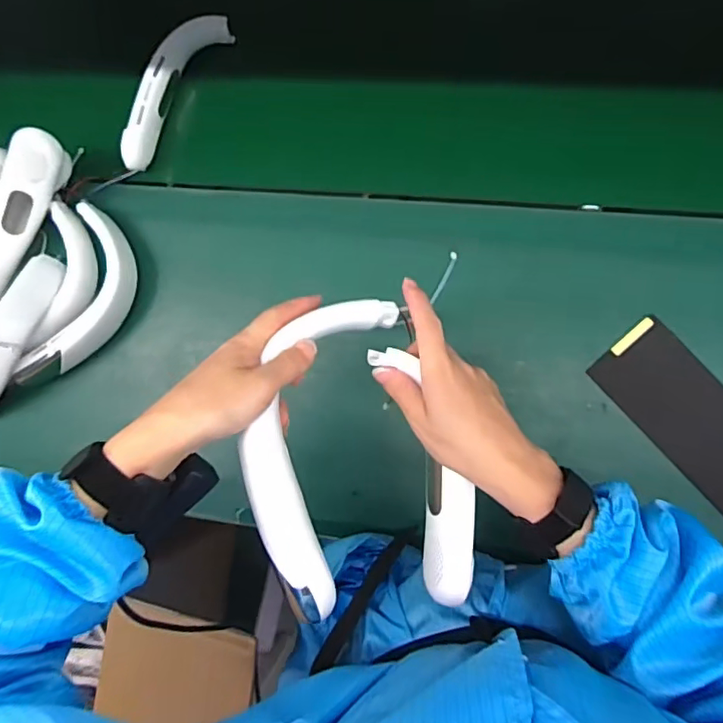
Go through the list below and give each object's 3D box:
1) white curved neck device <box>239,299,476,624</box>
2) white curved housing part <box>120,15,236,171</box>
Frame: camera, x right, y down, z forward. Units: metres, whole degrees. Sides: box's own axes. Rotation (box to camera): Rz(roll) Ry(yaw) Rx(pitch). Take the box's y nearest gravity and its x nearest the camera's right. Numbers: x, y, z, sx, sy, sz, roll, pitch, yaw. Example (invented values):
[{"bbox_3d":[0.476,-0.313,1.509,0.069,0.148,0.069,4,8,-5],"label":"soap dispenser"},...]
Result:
[{"bbox_3d":[-0.002,0.079,0.397,0.161,0.045,0.234,-21,89,-29],"label":"white curved neck device"},{"bbox_3d":[-0.226,-0.319,0.651,0.047,0.041,0.197,32,94,9],"label":"white curved housing part"}]

